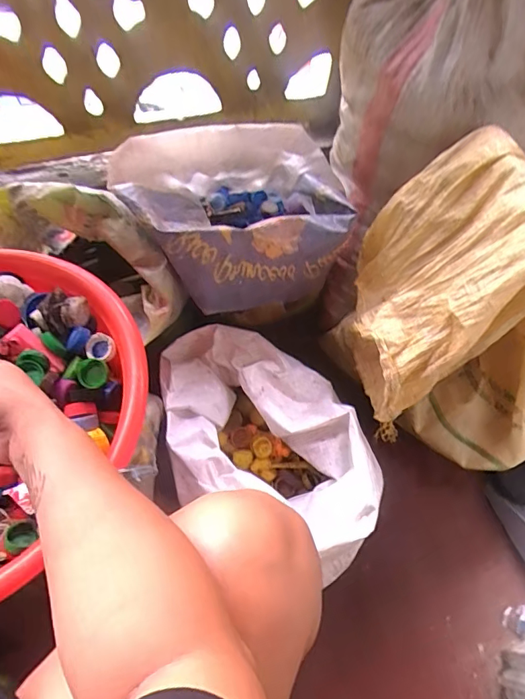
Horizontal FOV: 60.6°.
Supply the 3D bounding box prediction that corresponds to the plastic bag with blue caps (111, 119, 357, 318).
[{"bbox_3d":[-0.057,-0.222,0.722,0.316,0.189,0.312,-10,62,-8],"label":"plastic bag with blue caps"}]

